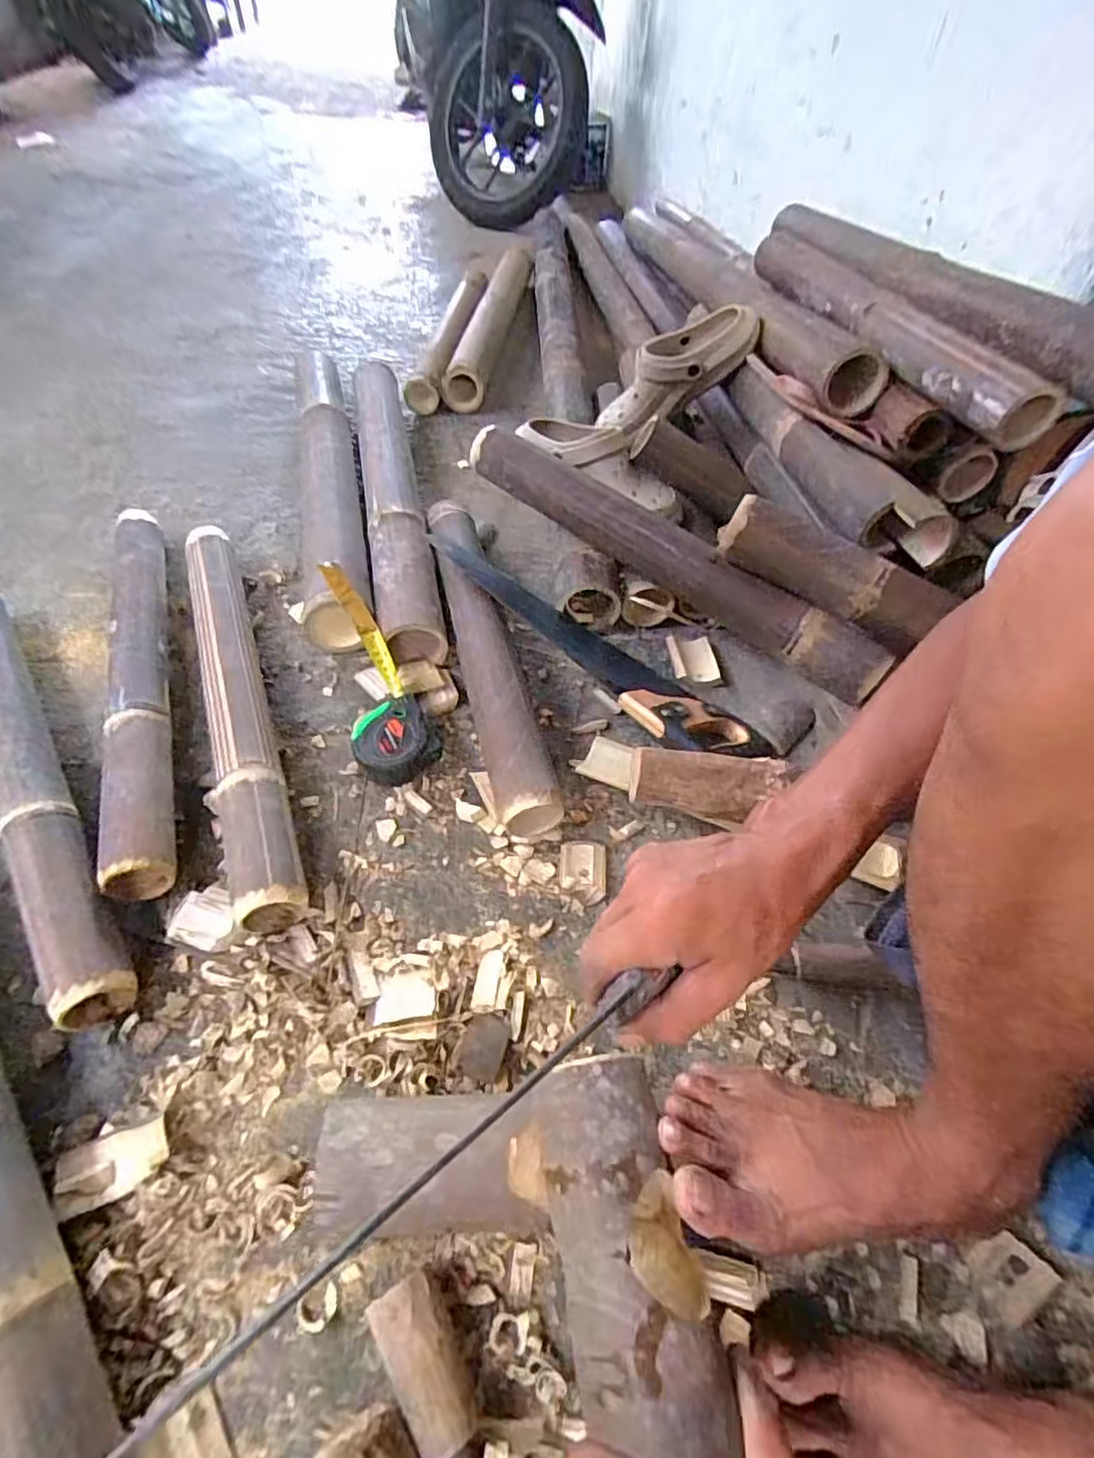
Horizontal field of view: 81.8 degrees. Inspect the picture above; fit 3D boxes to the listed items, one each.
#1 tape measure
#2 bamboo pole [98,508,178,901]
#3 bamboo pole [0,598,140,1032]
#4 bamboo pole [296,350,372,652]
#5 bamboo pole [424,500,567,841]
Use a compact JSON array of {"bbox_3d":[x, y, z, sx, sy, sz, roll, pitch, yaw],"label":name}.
[{"bbox_3d":[-0.182,-0.066,0.678,0.083,0.058,0.258,-14,70,-16],"label":"tape measure"},{"bbox_3d":[-0.439,-0.071,0.676,0.061,0.057,0.540,-15,54,-15],"label":"bamboo pole"},{"bbox_3d":[-0.482,0.040,0.586,0.054,0.058,0.495,-28,58,-24],"label":"bamboo pole"},{"bbox_3d":[-0.324,-0.379,0.917,0.094,0.091,0.716,-9,53,-12],"label":"bamboo pole"},{"bbox_3d":[-0.072,-0.097,0.725,0.077,0.077,0.478,-11,53,-13],"label":"bamboo pole"}]

